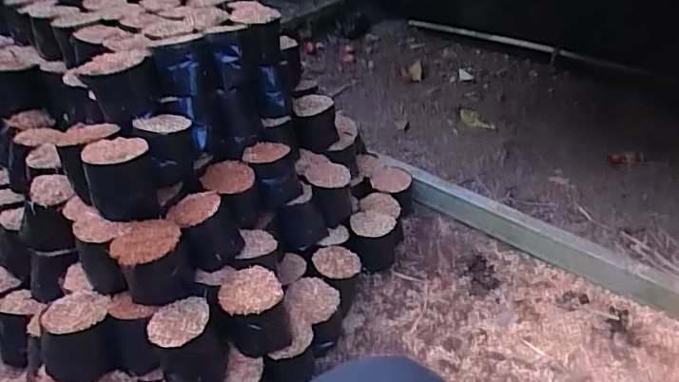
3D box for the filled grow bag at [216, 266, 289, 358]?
[{"bbox_3d":[-0.133,0.191,0.824,0.096,0.110,0.101,-8,36,-11],"label":"filled grow bag"}]

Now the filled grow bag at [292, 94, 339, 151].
[{"bbox_3d":[-0.053,-0.149,1.166,0.094,0.109,0.090,-2,35,-2],"label":"filled grow bag"}]

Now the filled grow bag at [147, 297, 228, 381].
[{"bbox_3d":[-0.223,0.225,0.774,0.097,0.100,0.108,-14,37,-19],"label":"filled grow bag"}]

